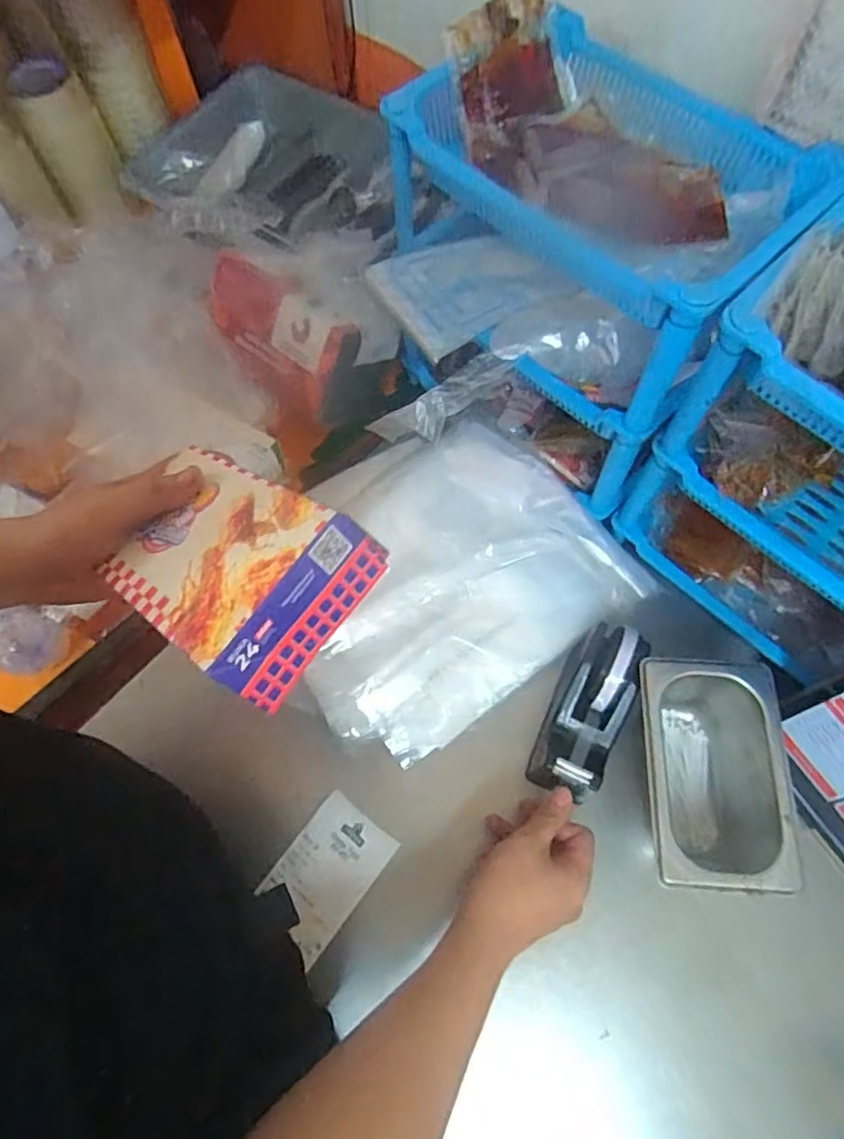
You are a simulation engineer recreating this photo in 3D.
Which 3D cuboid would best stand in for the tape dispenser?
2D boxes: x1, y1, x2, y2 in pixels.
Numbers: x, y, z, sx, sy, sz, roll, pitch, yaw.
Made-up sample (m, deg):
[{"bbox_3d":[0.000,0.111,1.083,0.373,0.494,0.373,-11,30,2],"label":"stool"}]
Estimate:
[{"bbox_3d":[0.150,0.127,0.556,0.062,0.065,0.155,24,83,12],"label":"tape dispenser"}]

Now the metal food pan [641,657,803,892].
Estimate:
[{"bbox_3d":[0.242,0.176,0.537,0.108,0.088,0.174,3,67,4],"label":"metal food pan"}]

